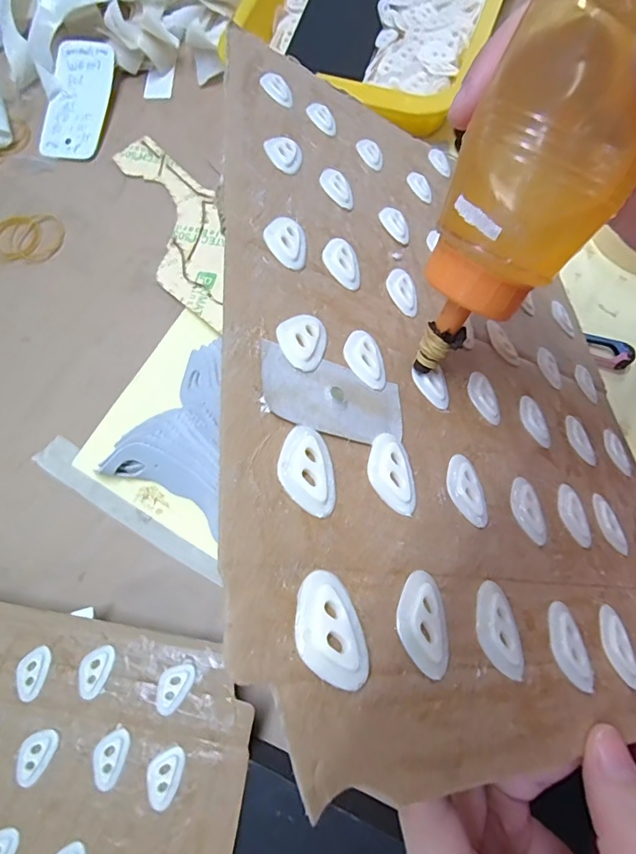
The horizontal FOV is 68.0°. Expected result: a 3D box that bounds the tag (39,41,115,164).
[{"bbox_3d":[-0.202,-0.275,0.397,0.052,0.005,0.104,9,85,5],"label":"tag"}]

